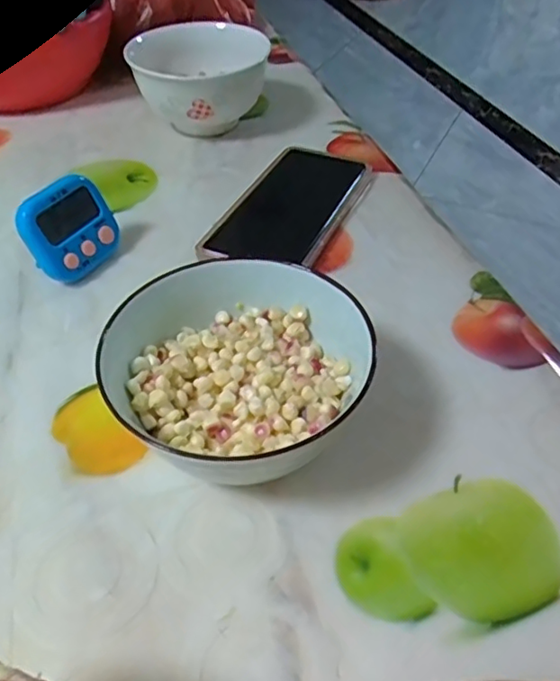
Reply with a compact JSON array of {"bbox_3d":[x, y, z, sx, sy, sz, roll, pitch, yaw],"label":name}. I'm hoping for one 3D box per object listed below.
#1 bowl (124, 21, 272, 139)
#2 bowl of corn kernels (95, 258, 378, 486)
[{"bbox_3d":[-0.071,-0.236,0.541,0.118,0.079,0.118,-1,45,1],"label":"bowl"},{"bbox_3d":[-0.021,0.019,0.295,0.115,0.062,0.112,-1,45,1],"label":"bowl of corn kernels"}]

